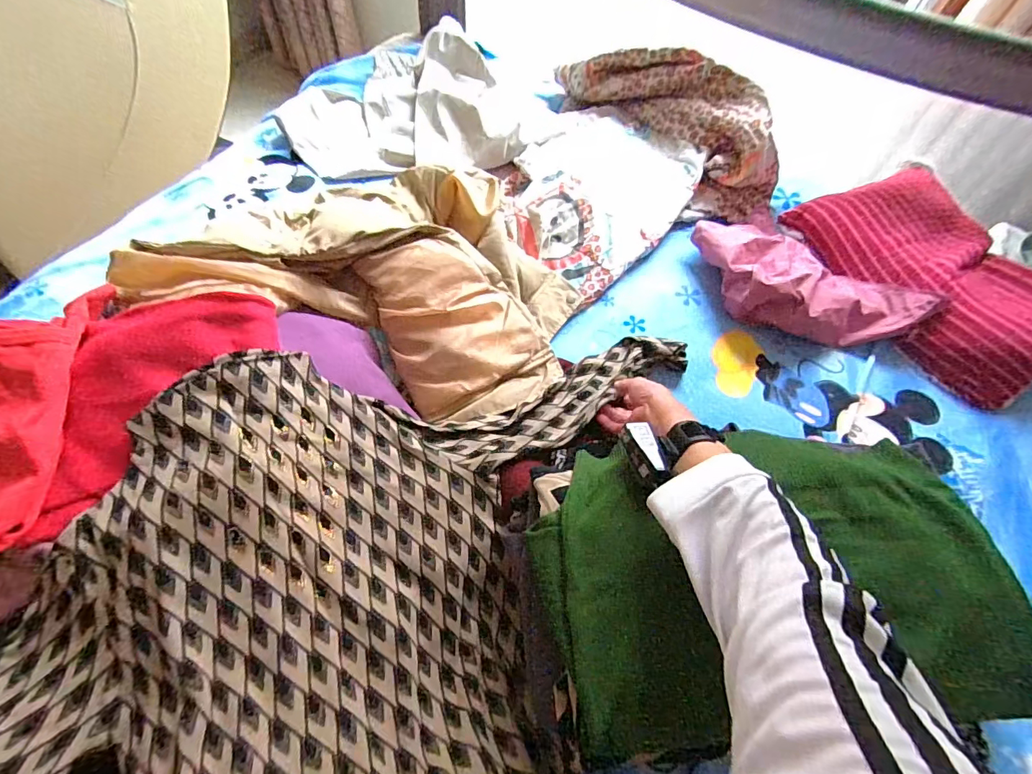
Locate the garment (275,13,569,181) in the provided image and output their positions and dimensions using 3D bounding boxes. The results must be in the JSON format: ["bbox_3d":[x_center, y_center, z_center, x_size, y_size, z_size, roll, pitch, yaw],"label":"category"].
[{"bbox_3d":[-0.206,-0.568,0.966,0.494,0.104,0.408,-20,63,-15],"label":"garment"}]

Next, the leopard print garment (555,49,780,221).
[{"bbox_3d":[0.319,-0.548,0.940,0.183,0.137,0.488,-32,67,-20],"label":"leopard print garment"}]

